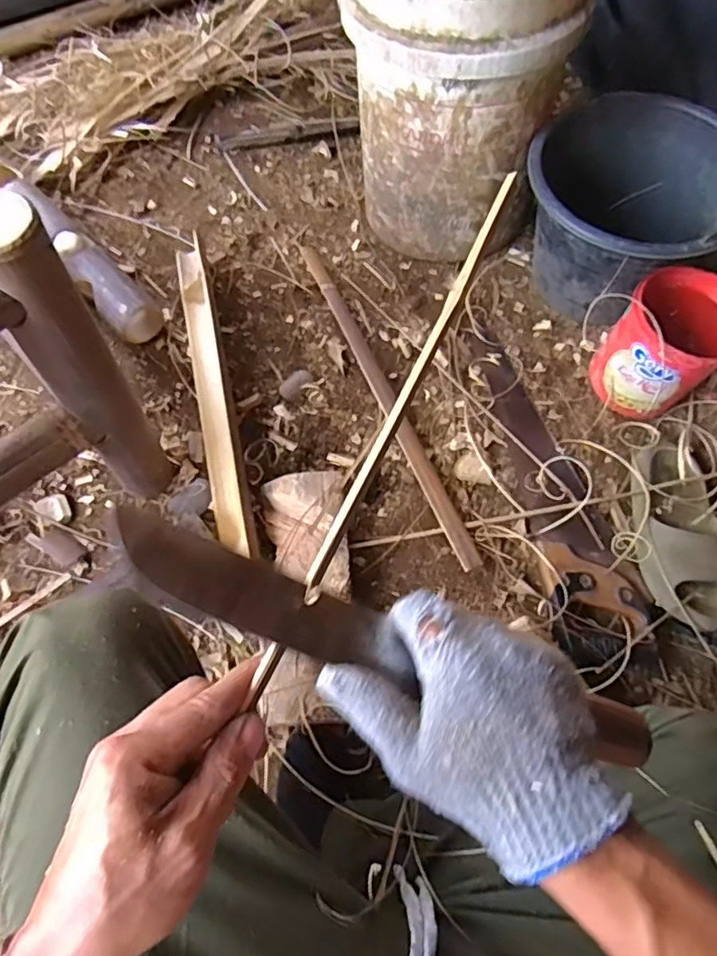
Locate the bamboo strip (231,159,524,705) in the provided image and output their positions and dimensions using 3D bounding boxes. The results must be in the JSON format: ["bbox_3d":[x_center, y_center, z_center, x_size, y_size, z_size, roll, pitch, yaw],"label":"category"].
[{"bbox_3d":[0.019,-0.033,0.331,0.008,0.010,0.332,24,79,10],"label":"bamboo strip"}]

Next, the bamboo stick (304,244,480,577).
[{"bbox_3d":[0.033,-0.128,0.850,0.030,0.026,0.569,-20,68,-10],"label":"bamboo stick"}]

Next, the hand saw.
[{"bbox_3d":[0.236,-0.014,0.788,0.112,0.031,0.458,-18,68,-9],"label":"hand saw"}]

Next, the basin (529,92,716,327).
[{"bbox_3d":[0.371,-0.368,0.852,0.273,0.202,0.266,1,66,-1],"label":"basin"}]

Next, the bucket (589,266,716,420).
[{"bbox_3d":[0.404,-0.173,0.792,0.132,0.150,0.132,1,66,-1],"label":"bucket"}]

